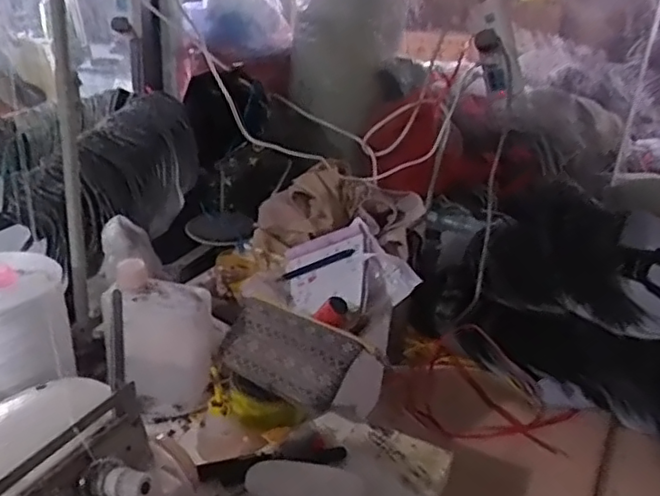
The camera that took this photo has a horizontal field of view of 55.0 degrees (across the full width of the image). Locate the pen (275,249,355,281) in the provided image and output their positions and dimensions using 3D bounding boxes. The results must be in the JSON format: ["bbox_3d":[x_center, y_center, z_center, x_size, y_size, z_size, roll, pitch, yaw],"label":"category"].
[{"bbox_3d":[-0.021,0.025,0.906,0.145,0.009,0.013,-21,9,36],"label":"pen"}]

